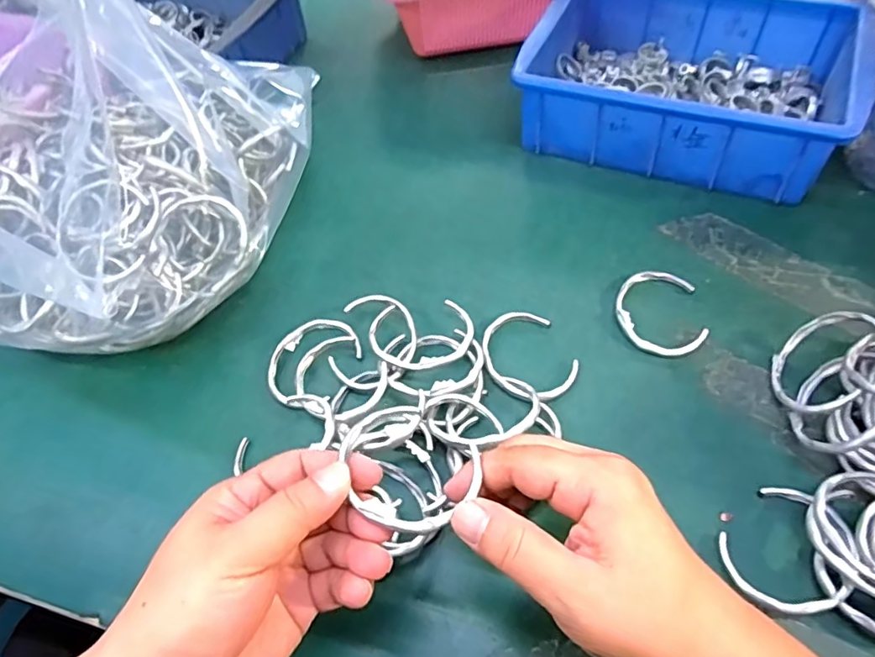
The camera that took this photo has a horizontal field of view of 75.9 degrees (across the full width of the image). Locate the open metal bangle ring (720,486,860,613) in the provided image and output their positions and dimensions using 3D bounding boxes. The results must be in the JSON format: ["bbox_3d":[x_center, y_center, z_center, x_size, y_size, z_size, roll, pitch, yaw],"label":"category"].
[{"bbox_3d":[0.177,0.111,0.280,0.067,0.014,0.054,-36,58,-20],"label":"open metal bangle ring"}]

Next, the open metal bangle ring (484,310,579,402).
[{"bbox_3d":[0.057,0.016,0.365,0.054,0.009,0.069,-19,54,-9],"label":"open metal bangle ring"}]

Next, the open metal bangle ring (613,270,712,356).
[{"bbox_3d":[0.149,-0.011,0.378,0.053,0.007,0.066,-3,56,3],"label":"open metal bangle ring"}]

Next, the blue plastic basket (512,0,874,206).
[{"bbox_3d":[0.204,-0.202,0.466,0.234,0.082,0.166,18,60,17],"label":"blue plastic basket"}]

